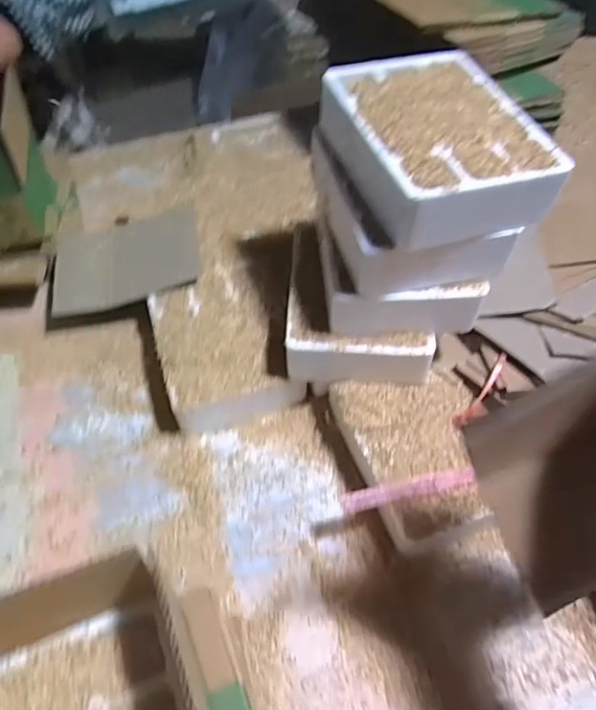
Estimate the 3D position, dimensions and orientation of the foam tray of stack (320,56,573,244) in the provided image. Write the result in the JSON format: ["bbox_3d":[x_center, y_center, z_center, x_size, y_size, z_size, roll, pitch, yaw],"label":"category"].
[{"bbox_3d":[0.152,-0.244,0.621,0.192,0.070,0.266,-15,54,-10],"label":"foam tray of stack"}]

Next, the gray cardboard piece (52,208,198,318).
[{"bbox_3d":[-0.279,-0.154,0.890,0.229,0.010,0.187,-10,53,-1],"label":"gray cardboard piece"}]

